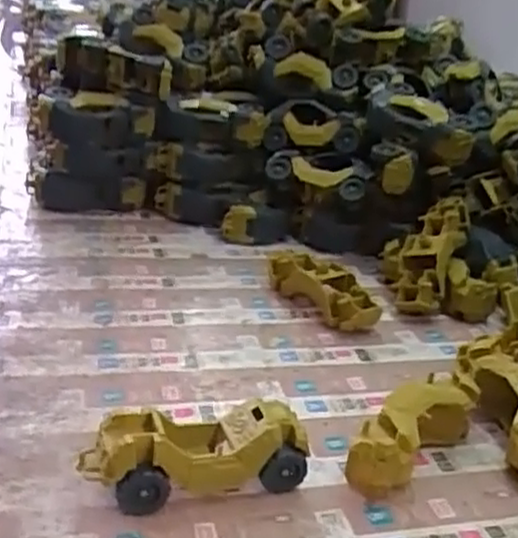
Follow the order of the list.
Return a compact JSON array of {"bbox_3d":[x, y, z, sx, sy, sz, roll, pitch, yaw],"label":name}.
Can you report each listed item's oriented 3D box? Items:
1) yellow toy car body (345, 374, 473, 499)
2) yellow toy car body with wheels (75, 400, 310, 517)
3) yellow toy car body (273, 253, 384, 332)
[{"bbox_3d":[0.125,0.138,0.626,0.048,0.059,0.141,21,28,34],"label":"yellow toy car body"},{"bbox_3d":[-0.050,0.140,0.576,0.162,0.062,0.057,-5,25,-21],"label":"yellow toy car body with wheels"},{"bbox_3d":[0.074,0.022,0.894,0.070,0.050,0.162,-6,25,-24],"label":"yellow toy car body"}]

